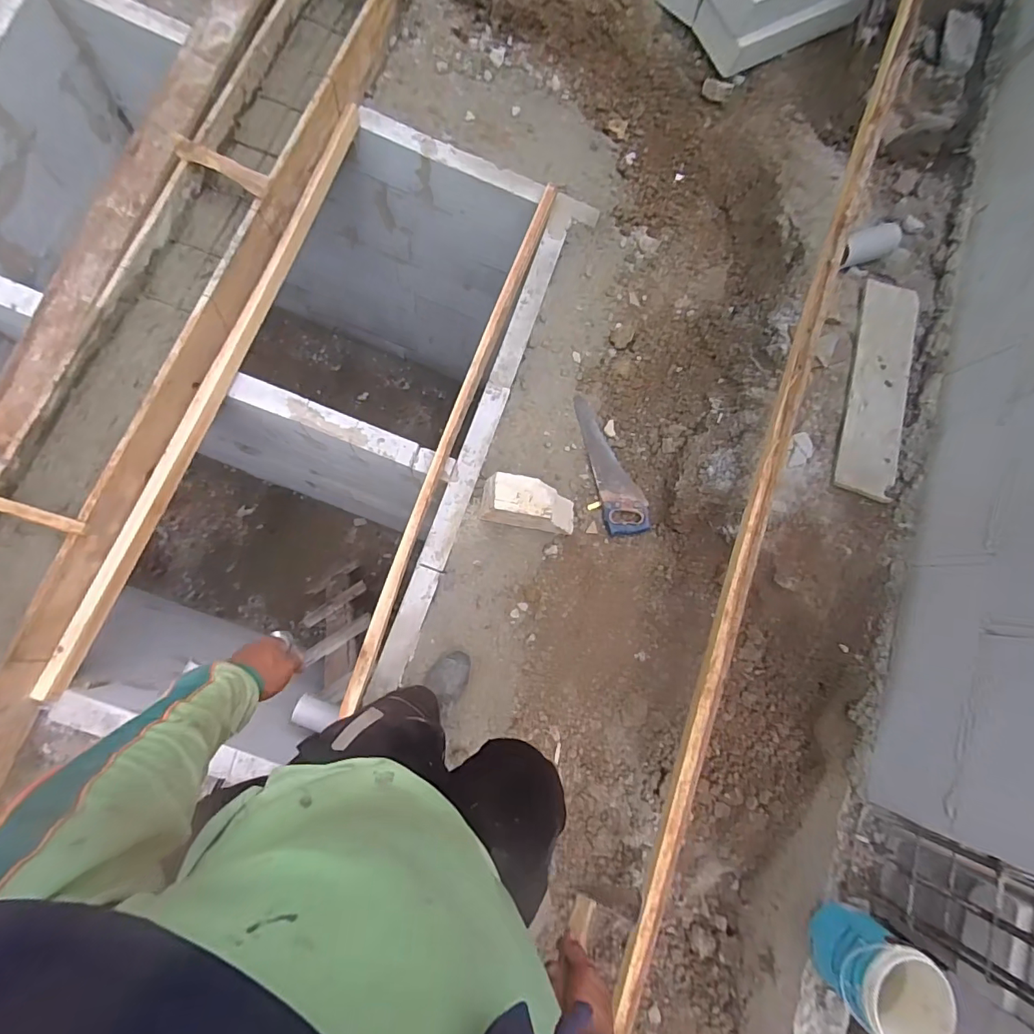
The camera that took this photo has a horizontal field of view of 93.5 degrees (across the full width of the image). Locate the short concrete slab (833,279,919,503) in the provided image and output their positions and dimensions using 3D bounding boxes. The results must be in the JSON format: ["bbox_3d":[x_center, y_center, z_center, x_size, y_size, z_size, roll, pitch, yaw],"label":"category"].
[{"bbox_3d":[1.034,-0.360,1.380,0.163,0.036,0.622,15,84,-7],"label":"short concrete slab"}]

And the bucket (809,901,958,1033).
[{"bbox_3d":[0.791,1.008,1.063,0.229,0.167,0.186,43,77,-1],"label":"bucket"}]

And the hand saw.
[{"bbox_3d":[0.271,-0.160,1.484,0.124,0.029,0.452,-17,76,-9],"label":"hand saw"}]

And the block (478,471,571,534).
[{"bbox_3d":[0.040,-0.029,1.332,0.273,0.196,0.107,11,80,-8],"label":"block"}]

